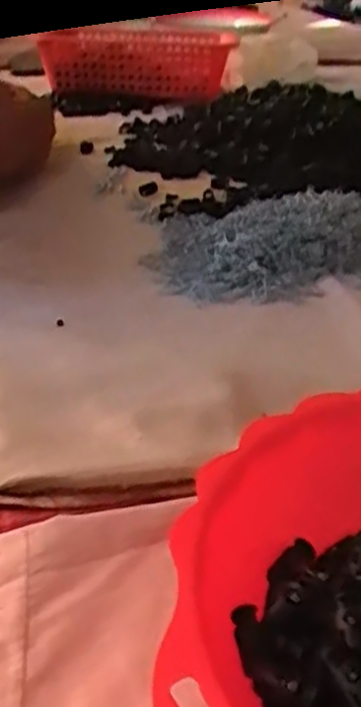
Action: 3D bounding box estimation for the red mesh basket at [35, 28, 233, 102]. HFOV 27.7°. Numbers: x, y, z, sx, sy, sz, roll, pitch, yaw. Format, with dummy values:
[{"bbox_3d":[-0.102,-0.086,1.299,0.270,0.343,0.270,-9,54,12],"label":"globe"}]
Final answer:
[{"bbox_3d":[-0.060,-0.416,1.042,0.265,0.081,0.154,5,32,6],"label":"red mesh basket"}]

